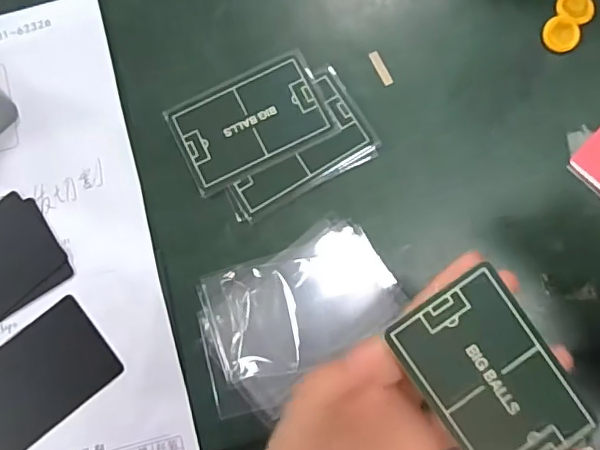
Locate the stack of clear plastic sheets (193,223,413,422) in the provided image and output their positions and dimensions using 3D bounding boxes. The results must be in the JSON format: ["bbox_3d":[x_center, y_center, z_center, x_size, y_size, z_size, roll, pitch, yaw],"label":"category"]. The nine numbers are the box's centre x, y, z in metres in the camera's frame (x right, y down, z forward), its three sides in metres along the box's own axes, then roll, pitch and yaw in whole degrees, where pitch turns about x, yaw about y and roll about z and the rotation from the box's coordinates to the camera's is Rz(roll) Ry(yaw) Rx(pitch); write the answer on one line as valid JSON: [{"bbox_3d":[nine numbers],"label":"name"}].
[{"bbox_3d":[-0.003,0.048,0.299,0.110,0.018,0.074,-25,80,-3],"label":"stack of clear plastic sheets"}]

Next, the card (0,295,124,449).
[{"bbox_3d":[-0.144,0.085,0.307,0.083,0.004,0.053,-39,81,-5],"label":"card"}]

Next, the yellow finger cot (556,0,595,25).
[{"bbox_3d":[0.162,-0.128,0.330,0.021,0.005,0.019,43,84,8],"label":"yellow finger cot"}]

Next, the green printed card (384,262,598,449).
[{"bbox_3d":[0.079,0.063,0.230,0.052,0.004,0.081,-35,90,-3],"label":"green printed card"}]

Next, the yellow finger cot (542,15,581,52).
[{"bbox_3d":[0.153,-0.111,0.328,0.020,0.004,0.020,1,93,11],"label":"yellow finger cot"}]

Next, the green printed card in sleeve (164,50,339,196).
[{"bbox_3d":[-0.028,-0.061,0.324,0.087,0.004,0.056,-27,80,-3],"label":"green printed card in sleeve"}]

